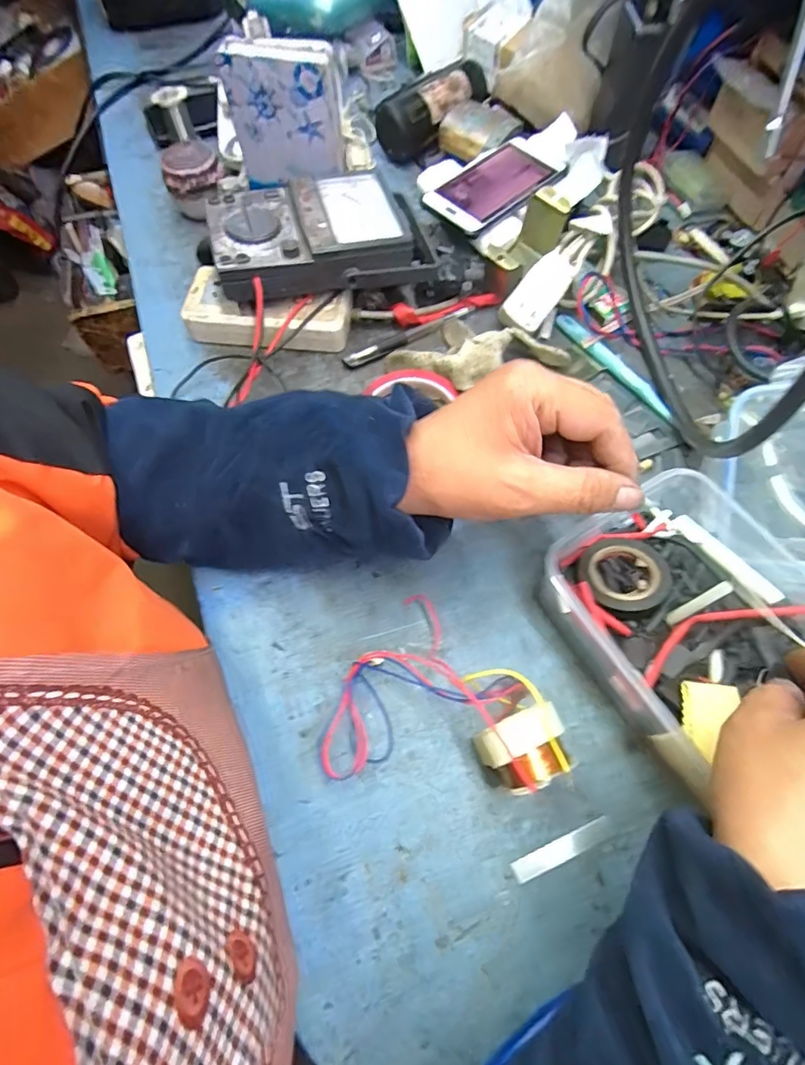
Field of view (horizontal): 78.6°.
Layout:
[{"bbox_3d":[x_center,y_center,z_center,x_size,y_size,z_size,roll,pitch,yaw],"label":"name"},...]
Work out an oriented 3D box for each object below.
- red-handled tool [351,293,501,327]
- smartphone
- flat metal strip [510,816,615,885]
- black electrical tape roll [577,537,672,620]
[{"bbox_3d":[0.023,-0.211,0.467,0.138,0.022,0.019,-12,66,-5],"label":"red-handled tool"},{"bbox_3d":[0.095,-0.360,0.507,0.080,0.005,0.134,38,71,16],"label":"smartphone"},{"bbox_3d":[0.096,0.190,0.294,0.064,0.004,0.012,-21,67,-9],"label":"flat metal strip"},{"bbox_3d":[0.146,0.027,0.323,0.054,0.016,0.061,27,68,12],"label":"black electrical tape roll"}]

